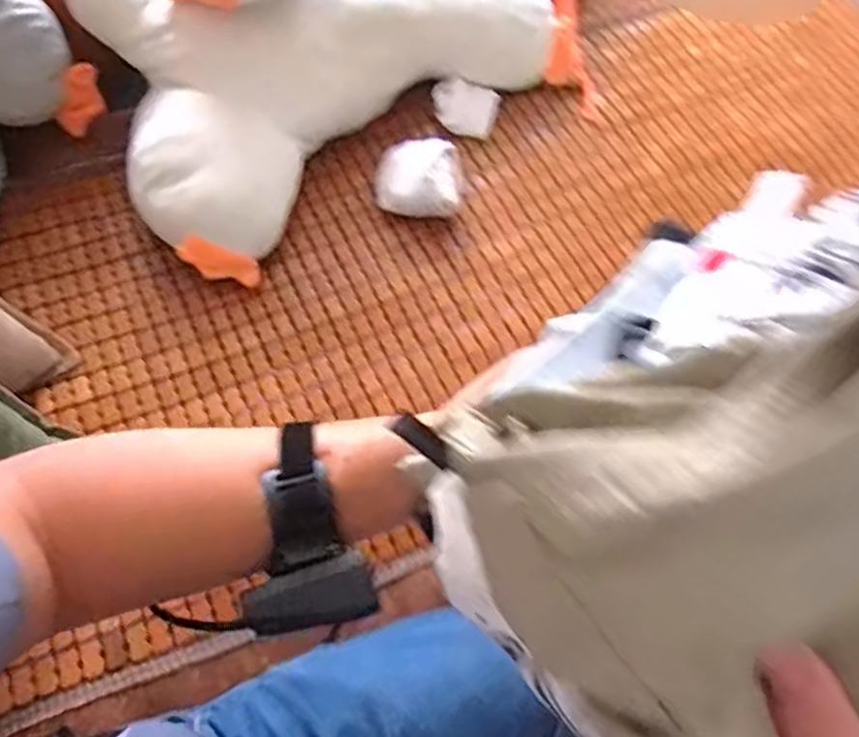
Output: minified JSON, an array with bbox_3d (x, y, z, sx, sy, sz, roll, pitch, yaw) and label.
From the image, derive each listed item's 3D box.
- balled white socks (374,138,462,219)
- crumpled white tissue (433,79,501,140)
[{"bbox_3d":[-0.010,-0.204,0.773,0.091,0.057,0.066,6,65,0],"label":"balled white socks"},{"bbox_3d":[0.044,-0.305,0.841,0.078,0.030,0.055,4,65,-1],"label":"crumpled white tissue"}]

